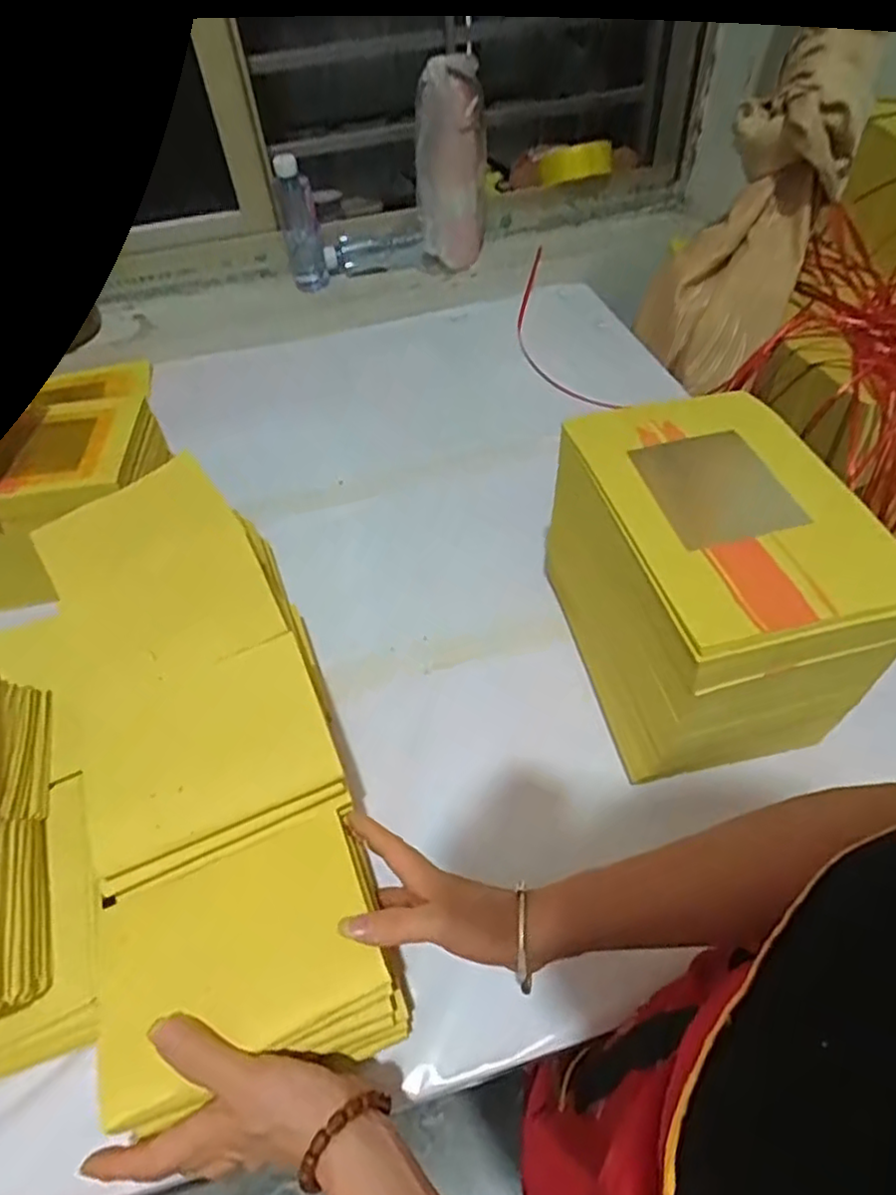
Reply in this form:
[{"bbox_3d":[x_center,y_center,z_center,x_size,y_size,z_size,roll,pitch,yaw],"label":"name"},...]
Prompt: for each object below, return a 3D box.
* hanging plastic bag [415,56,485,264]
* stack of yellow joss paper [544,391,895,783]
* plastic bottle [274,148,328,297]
[{"bbox_3d":[0.005,-0.628,0.933,0.095,0.261,0.096,2,50,7],"label":"hanging plastic bag"},{"bbox_3d":[0.198,-0.007,0.498,0.165,0.182,0.246,-14,50,-7],"label":"stack of yellow joss paper"},{"bbox_3d":[-0.225,-0.564,0.966,0.055,0.180,0.060,-16,50,-8],"label":"plastic bottle"}]

